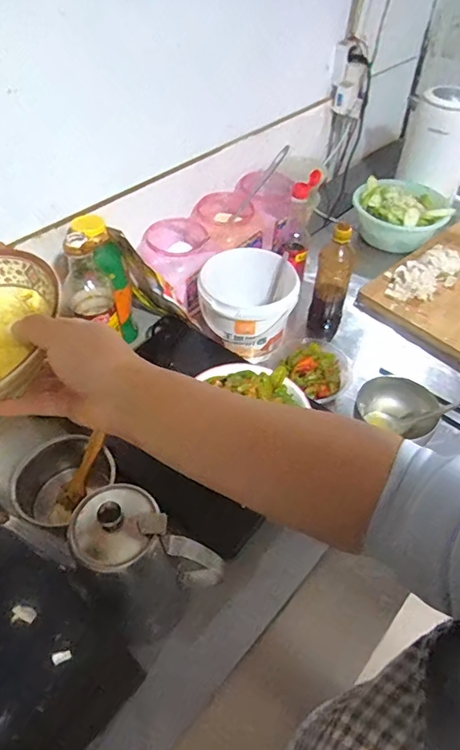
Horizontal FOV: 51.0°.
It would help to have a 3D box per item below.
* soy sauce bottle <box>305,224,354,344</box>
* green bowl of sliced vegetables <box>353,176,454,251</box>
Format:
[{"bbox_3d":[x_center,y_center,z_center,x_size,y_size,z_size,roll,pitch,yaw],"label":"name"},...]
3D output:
[{"bbox_3d":[0.184,-0.168,0.880,0.059,0.224,0.054,9,49,7],"label":"soy sauce bottle"},{"bbox_3d":[0.403,-0.390,1.139,0.213,0.089,0.193,19,51,15],"label":"green bowl of sliced vegetables"}]

